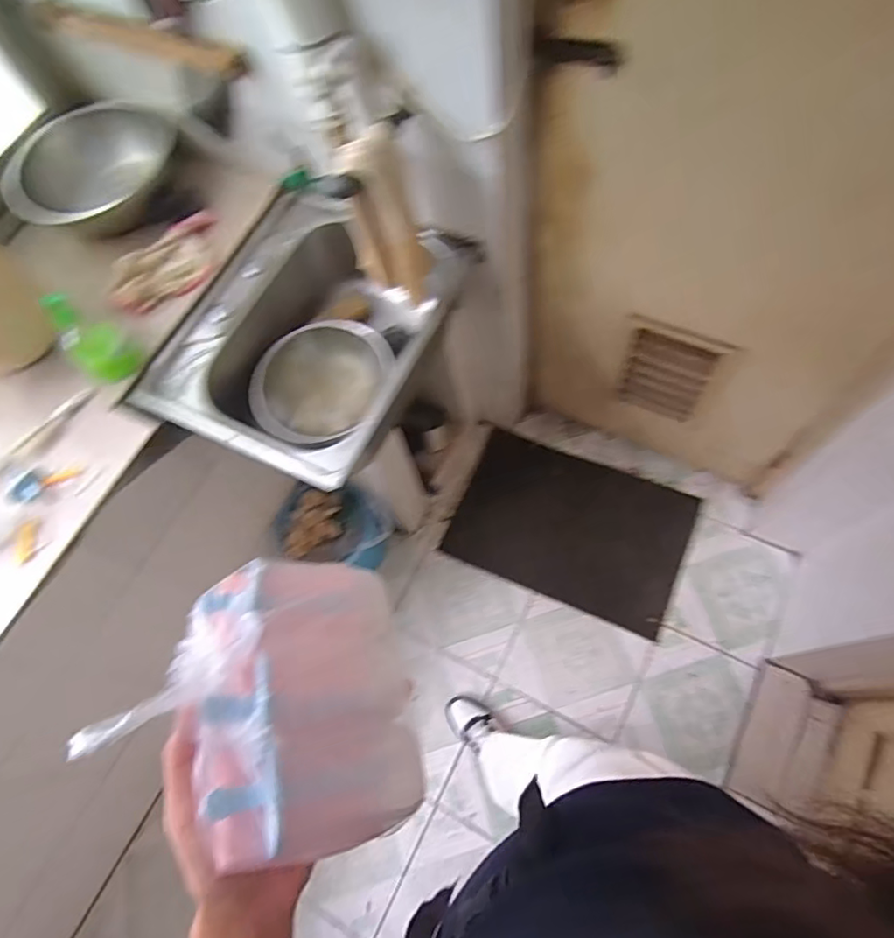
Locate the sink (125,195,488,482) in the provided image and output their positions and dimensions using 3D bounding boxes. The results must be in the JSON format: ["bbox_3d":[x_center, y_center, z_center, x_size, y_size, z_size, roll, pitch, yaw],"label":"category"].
[{"bbox_3d":[-0.240,-0.226,1.019,0.400,0.199,0.488,24,71,9],"label":"sink"}]

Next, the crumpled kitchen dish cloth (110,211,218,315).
[{"bbox_3d":[-0.484,-0.354,1.001,0.129,0.056,0.251,36,74,12],"label":"crumpled kitchen dish cloth"}]

